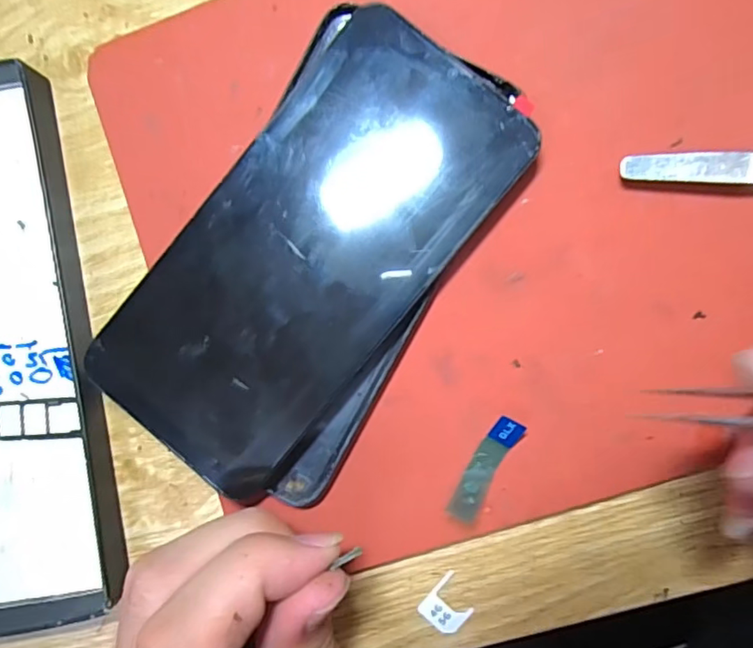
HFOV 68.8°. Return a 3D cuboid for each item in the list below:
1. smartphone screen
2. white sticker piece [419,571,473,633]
[{"bbox_3d":[-0.020,-0.021,0.178,0.073,0.010,0.150,39,93,1],"label":"smartphone screen"},{"bbox_3d":[0.026,0.098,0.191,0.016,0.004,0.018,40,85,0],"label":"white sticker piece"}]

